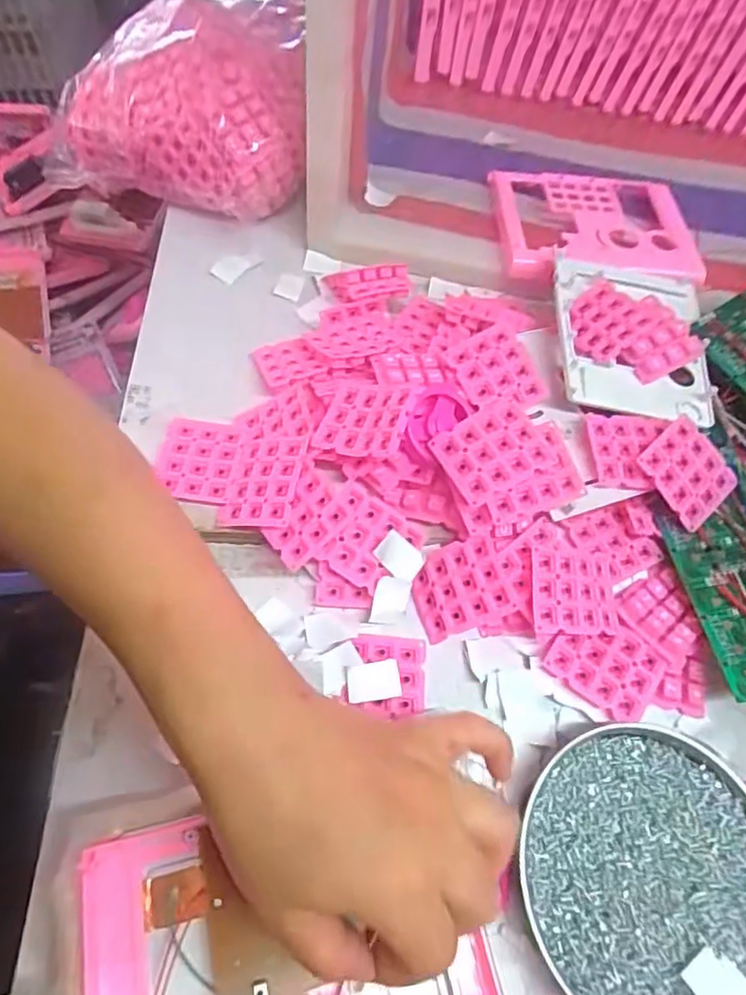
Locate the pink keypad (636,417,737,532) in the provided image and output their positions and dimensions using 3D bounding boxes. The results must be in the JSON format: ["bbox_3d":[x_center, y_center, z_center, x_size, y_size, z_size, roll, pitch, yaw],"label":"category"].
[{"bbox_3d":[0.200,-0.016,0.384,0.049,0.004,0.059,-41,96,-14],"label":"pink keypad"}]

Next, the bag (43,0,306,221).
[{"bbox_3d":[-0.138,-0.348,0.523,0.202,0.107,0.201,21,61,6],"label":"bag"}]

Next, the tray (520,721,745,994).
[{"bbox_3d":[0.141,0.189,0.305,0.126,0.017,0.136,38,64,15],"label":"tray"}]

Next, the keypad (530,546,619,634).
[{"bbox_3d":[0.122,0.057,0.362,0.060,0.010,0.049,5,74,-18],"label":"keypad"}]

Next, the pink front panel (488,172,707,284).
[{"bbox_3d":[0.188,-0.231,0.508,0.165,0.022,0.132,3,61,-5],"label":"pink front panel"}]

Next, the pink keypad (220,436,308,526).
[{"bbox_3d":[-0.068,-0.010,0.373,0.046,0.006,0.060,-1,64,24],"label":"pink keypad"}]

